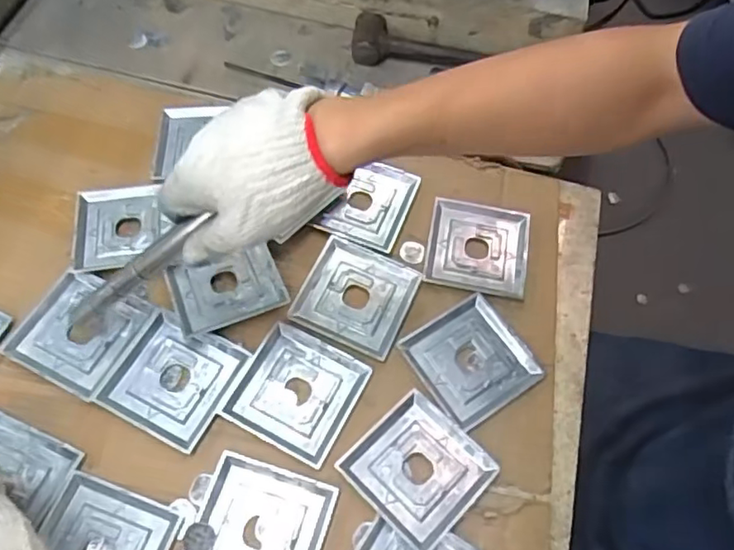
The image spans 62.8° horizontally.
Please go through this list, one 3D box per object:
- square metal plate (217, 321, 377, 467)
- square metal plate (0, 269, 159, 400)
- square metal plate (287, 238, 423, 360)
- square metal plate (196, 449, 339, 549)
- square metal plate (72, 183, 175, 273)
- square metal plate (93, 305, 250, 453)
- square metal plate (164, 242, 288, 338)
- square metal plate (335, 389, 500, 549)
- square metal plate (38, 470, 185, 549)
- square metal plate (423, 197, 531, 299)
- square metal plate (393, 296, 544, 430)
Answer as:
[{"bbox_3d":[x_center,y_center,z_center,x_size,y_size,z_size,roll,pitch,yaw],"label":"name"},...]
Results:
[{"bbox_3d":[-0.055,0.091,0.477,0.091,0.004,0.090,26,65,11],"label":"square metal plate"},{"bbox_3d":[-0.233,0.045,0.493,0.087,0.008,0.089,26,64,10],"label":"square metal plate"},{"bbox_3d":[-0.009,0.017,0.518,0.088,0.005,0.090,21,64,8],"label":"square metal plate"},{"bbox_3d":[-0.077,0.183,0.429,0.090,0.007,0.089,16,63,6],"label":"square metal plate"},{"bbox_3d":[-0.220,-0.045,0.540,0.080,0.016,0.089,-9,63,-7],"label":"square metal plate"},{"bbox_3d":[-0.154,0.080,0.477,0.091,0.005,0.087,23,64,9],"label":"square metal plate"},{"bbox_3d":[-0.119,0.011,0.511,0.090,0.011,0.067,-18,65,-11],"label":"square metal plate"},{"bbox_3d":[0.039,0.144,0.451,0.087,0.011,0.089,-40,71,-20],"label":"square metal plate"},{"bbox_3d":[-0.188,0.194,0.420,0.089,0.004,0.088,19,63,7],"label":"square metal plate"},{"bbox_3d":[0.101,-0.026,0.545,0.089,0.010,0.086,11,63,3],"label":"square metal plate"},{"bbox_3d":[0.086,0.069,0.497,0.085,0.005,0.089,-30,68,-17],"label":"square metal plate"}]

